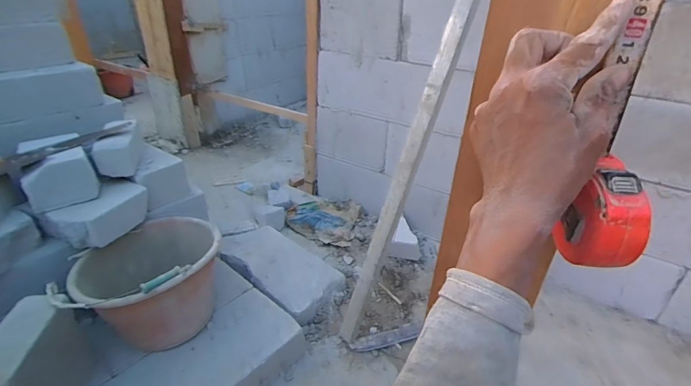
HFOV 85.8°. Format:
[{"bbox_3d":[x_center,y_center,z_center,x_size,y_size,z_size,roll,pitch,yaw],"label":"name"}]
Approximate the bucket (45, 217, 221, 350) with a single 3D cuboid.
[{"bbox_3d":[-0.414,0.206,0.825,0.270,0.220,0.295,-2,29,-9],"label":"bucket"}]

